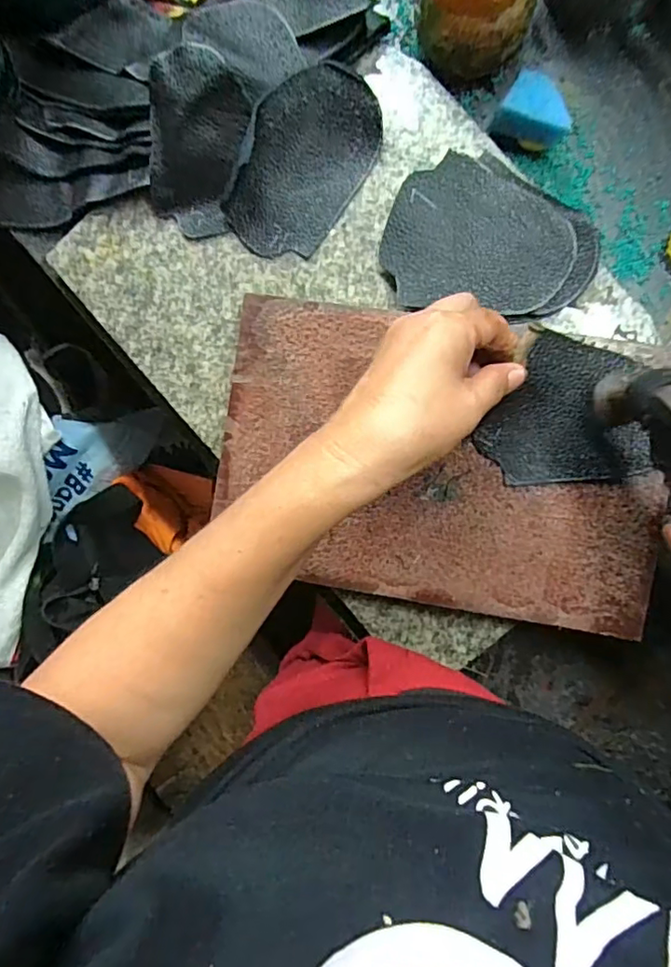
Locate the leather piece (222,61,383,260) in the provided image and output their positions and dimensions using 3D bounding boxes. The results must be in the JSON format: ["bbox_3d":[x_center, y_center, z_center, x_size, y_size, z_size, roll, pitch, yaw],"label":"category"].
[{"bbox_3d":[-0.022,-0.204,0.377,0.071,0.007,0.116,29,108,-13],"label":"leather piece"}]

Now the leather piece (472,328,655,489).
[{"bbox_3d":[0.137,-0.045,0.351,0.096,0.010,0.087,-5,94,7],"label":"leather piece"}]

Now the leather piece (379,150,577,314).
[{"bbox_3d":[0.088,-0.149,0.366,0.113,0.005,0.089,22,98,5],"label":"leather piece"}]

